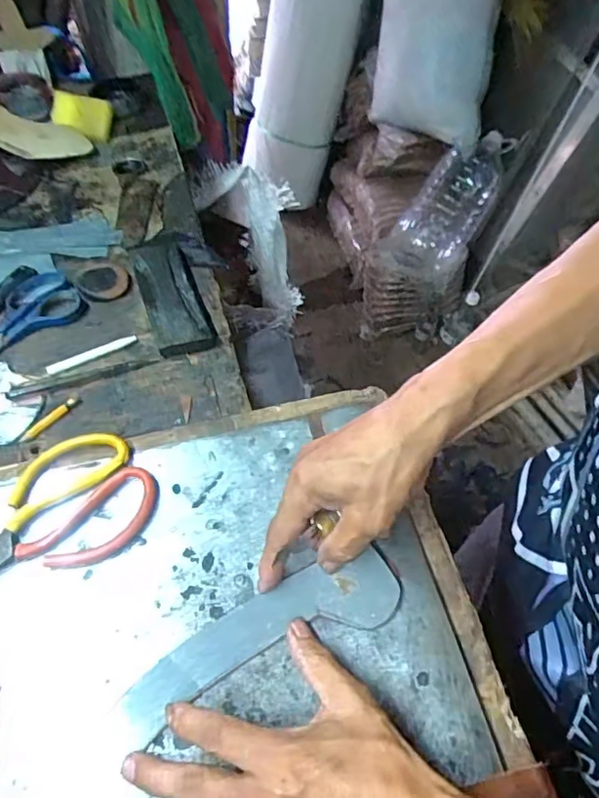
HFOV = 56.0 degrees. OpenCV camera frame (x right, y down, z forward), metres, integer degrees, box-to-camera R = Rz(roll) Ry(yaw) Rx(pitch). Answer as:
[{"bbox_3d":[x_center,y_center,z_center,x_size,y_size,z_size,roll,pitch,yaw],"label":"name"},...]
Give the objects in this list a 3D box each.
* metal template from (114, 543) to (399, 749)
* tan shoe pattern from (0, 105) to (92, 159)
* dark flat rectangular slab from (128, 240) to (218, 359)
[{"bbox_3d":[-0.025,0.151,0.362,0.187,0.005,0.048,-22,62,-12],"label":"metal template"},{"bbox_3d":[-0.399,-0.367,0.748,0.229,0.012,0.092,18,46,-6],"label":"tan shoe pattern"},{"bbox_3d":[-0.134,-0.108,0.581,0.056,0.019,0.162,-15,57,-16],"label":"dark flat rectangular slab"}]

